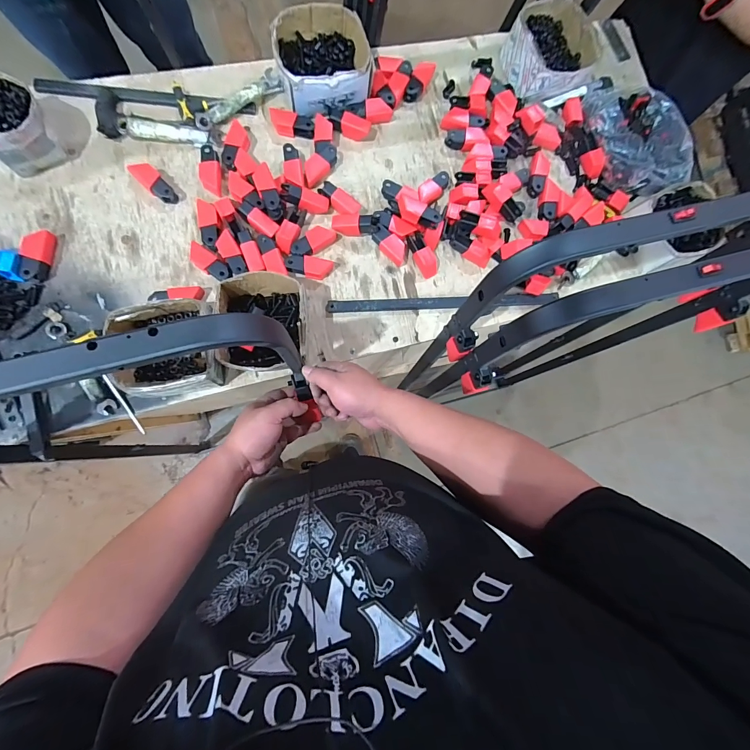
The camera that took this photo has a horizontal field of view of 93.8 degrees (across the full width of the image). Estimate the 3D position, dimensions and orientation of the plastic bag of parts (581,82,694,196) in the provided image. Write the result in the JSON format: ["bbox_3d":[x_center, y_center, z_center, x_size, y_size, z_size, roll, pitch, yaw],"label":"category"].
[{"bbox_3d":[0.586,-0.536,0.777,0.221,0.055,0.278,-21,88,-8],"label":"plastic bag of parts"}]

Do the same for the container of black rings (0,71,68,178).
[{"bbox_3d":[-0.605,-0.420,0.587,0.117,0.075,0.131,-38,90,-9],"label":"container of black rings"}]

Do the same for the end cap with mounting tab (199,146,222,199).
[{"bbox_3d":[-0.301,-0.374,0.642,0.035,0.027,0.091,-4,85,-7],"label":"end cap with mounting tab"}]

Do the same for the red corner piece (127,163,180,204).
[{"bbox_3d":[-0.395,-0.345,0.626,0.087,0.025,0.034,40,81,-15],"label":"red corner piece"}]

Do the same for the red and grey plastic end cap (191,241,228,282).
[{"bbox_3d":[-0.302,-0.202,0.645,0.080,0.032,0.037,34,82,-3],"label":"red and grey plastic end cap"}]

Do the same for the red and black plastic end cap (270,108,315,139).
[{"bbox_3d":[-0.157,-0.480,0.673,0.082,0.023,0.037,11,84,-6],"label":"red and black plastic end cap"}]

